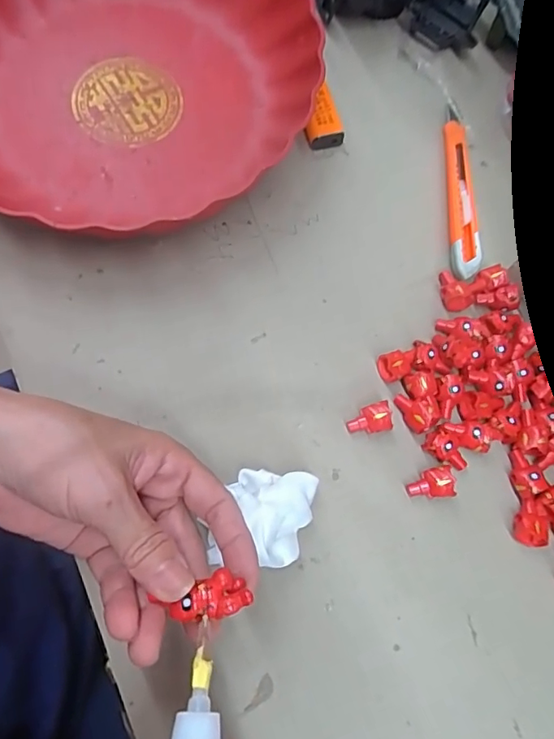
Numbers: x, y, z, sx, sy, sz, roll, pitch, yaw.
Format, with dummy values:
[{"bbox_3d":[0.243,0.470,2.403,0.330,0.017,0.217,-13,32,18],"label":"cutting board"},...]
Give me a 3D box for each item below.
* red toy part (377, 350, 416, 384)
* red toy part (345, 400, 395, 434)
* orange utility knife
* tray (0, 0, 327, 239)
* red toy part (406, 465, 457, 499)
[{"bbox_3d":[0.071,-0.002,0.298,0.022,0.011,0.016,-11,74,-7],"label":"red toy part"},{"bbox_3d":[0.052,0.028,0.289,0.024,0.012,0.017,-8,74,-6],"label":"red toy part"},{"bbox_3d":[0.122,-0.122,0.338,0.019,0.006,0.134,4,73,-3],"label":"orange utility knife"},{"bbox_3d":[-0.101,-0.190,0.323,0.230,0.063,0.232,28,73,4],"label":"tray"},{"bbox_3d":[0.084,0.063,0.280,0.024,0.012,0.016,-14,75,-8],"label":"red toy part"}]

